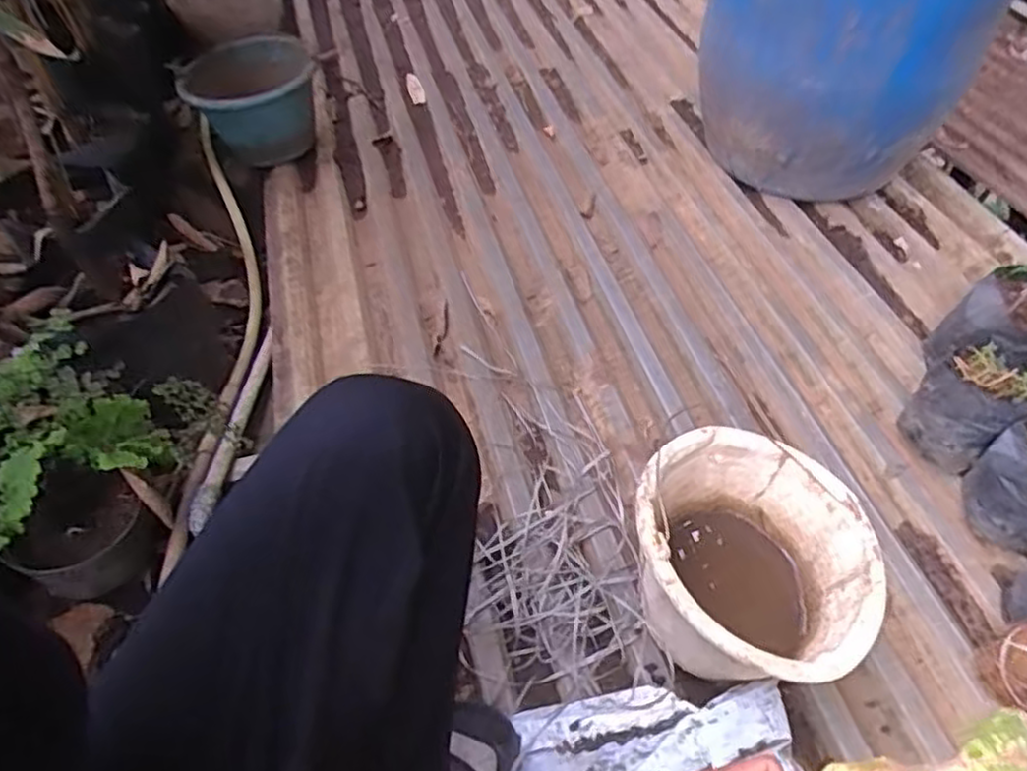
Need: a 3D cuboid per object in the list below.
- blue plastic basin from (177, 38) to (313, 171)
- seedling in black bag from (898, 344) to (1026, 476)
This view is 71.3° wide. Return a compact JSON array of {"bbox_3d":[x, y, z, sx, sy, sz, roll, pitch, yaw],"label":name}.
[{"bbox_3d":[-0.496,-0.533,1.384,0.239,0.183,0.226,-1,52,2],"label":"blue plastic basin"},{"bbox_3d":[0.587,0.029,0.930,0.105,0.130,0.114,-31,57,-20],"label":"seedling in black bag"}]

